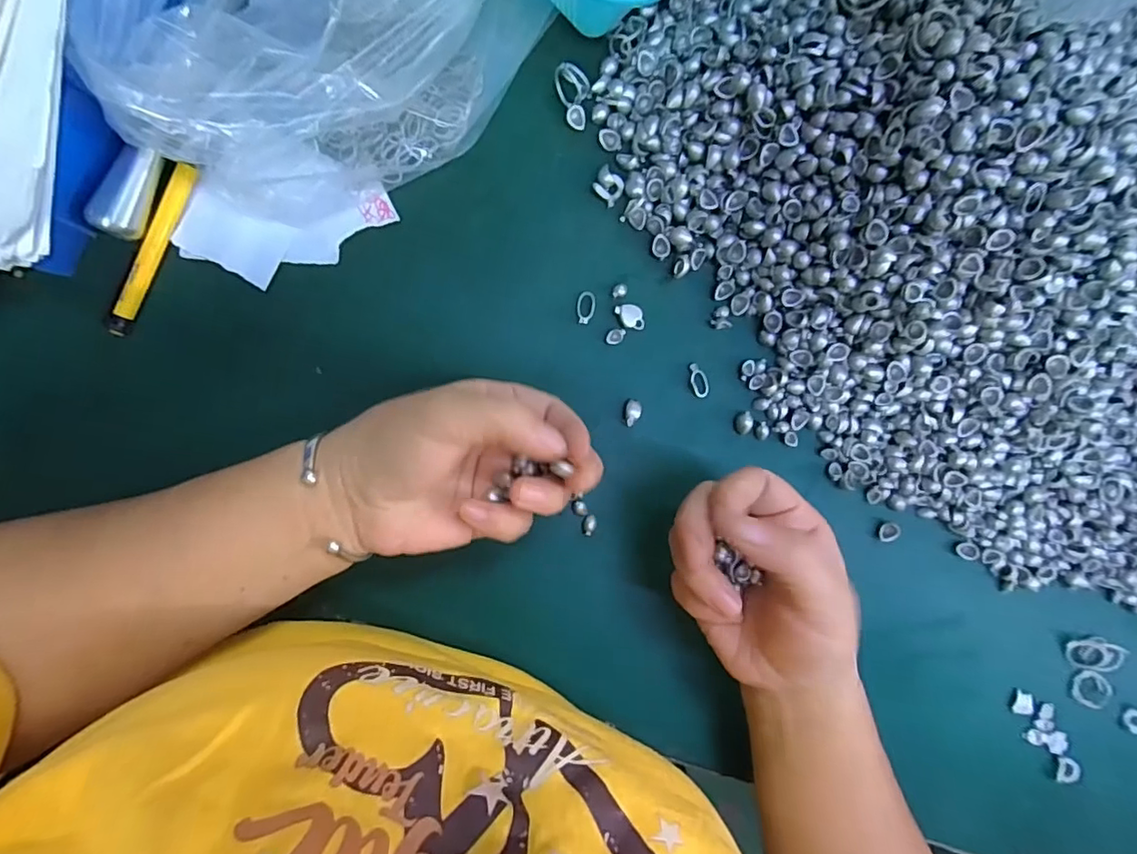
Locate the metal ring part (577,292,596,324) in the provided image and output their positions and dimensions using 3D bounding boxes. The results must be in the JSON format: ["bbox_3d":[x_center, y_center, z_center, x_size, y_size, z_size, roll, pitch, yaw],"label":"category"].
[{"bbox_3d":[0.010,-0.067,0.304,0.010,0.004,0.018,9,89,-8],"label":"metal ring part"}]

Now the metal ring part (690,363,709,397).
[{"bbox_3d":[0.076,-0.027,0.316,0.012,0.004,0.021,-12,92,-8],"label":"metal ring part"}]

